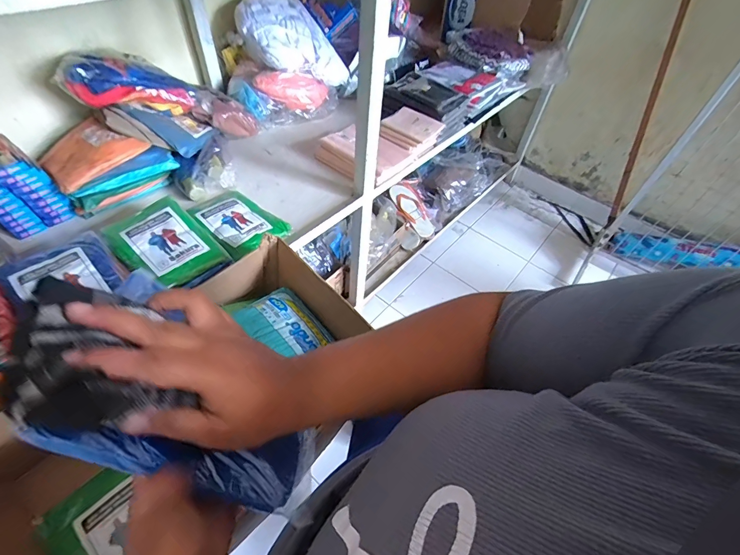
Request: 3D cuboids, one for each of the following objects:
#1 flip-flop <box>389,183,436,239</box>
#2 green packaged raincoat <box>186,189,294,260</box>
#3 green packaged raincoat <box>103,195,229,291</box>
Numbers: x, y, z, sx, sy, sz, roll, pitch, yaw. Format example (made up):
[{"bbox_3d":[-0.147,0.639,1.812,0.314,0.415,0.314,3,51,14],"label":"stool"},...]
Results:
[{"bbox_3d":[0.177,-0.269,1.448,0.103,0.030,0.244,-32,85,-27],"label":"flip-flop"},{"bbox_3d":[-0.288,-0.123,0.783,0.195,0.026,0.143,35,56,21],"label":"green packaged raincoat"},{"bbox_3d":[-0.382,-0.065,0.678,0.202,0.025,0.145,36,57,22],"label":"green packaged raincoat"}]

